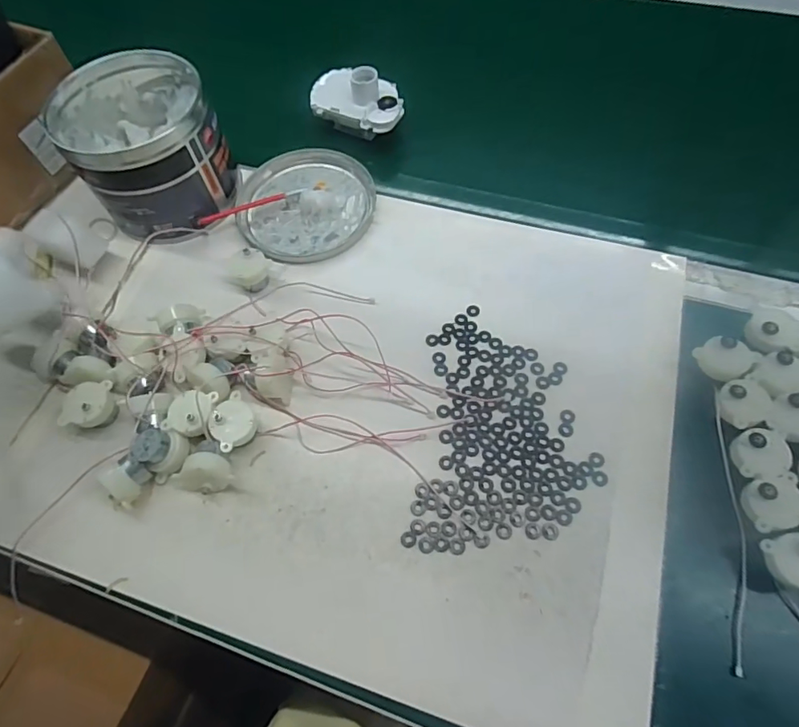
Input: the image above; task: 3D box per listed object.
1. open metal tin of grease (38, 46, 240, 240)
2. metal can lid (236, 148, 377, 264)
[{"bbox_3d":[-0.226,-0.195,0.449,0.123,0.102,0.135,-1,64,2],"label":"open metal tin of grease"},{"bbox_3d":[-0.090,-0.156,0.473,0.126,0.011,0.134,-1,64,2],"label":"metal can lid"}]

